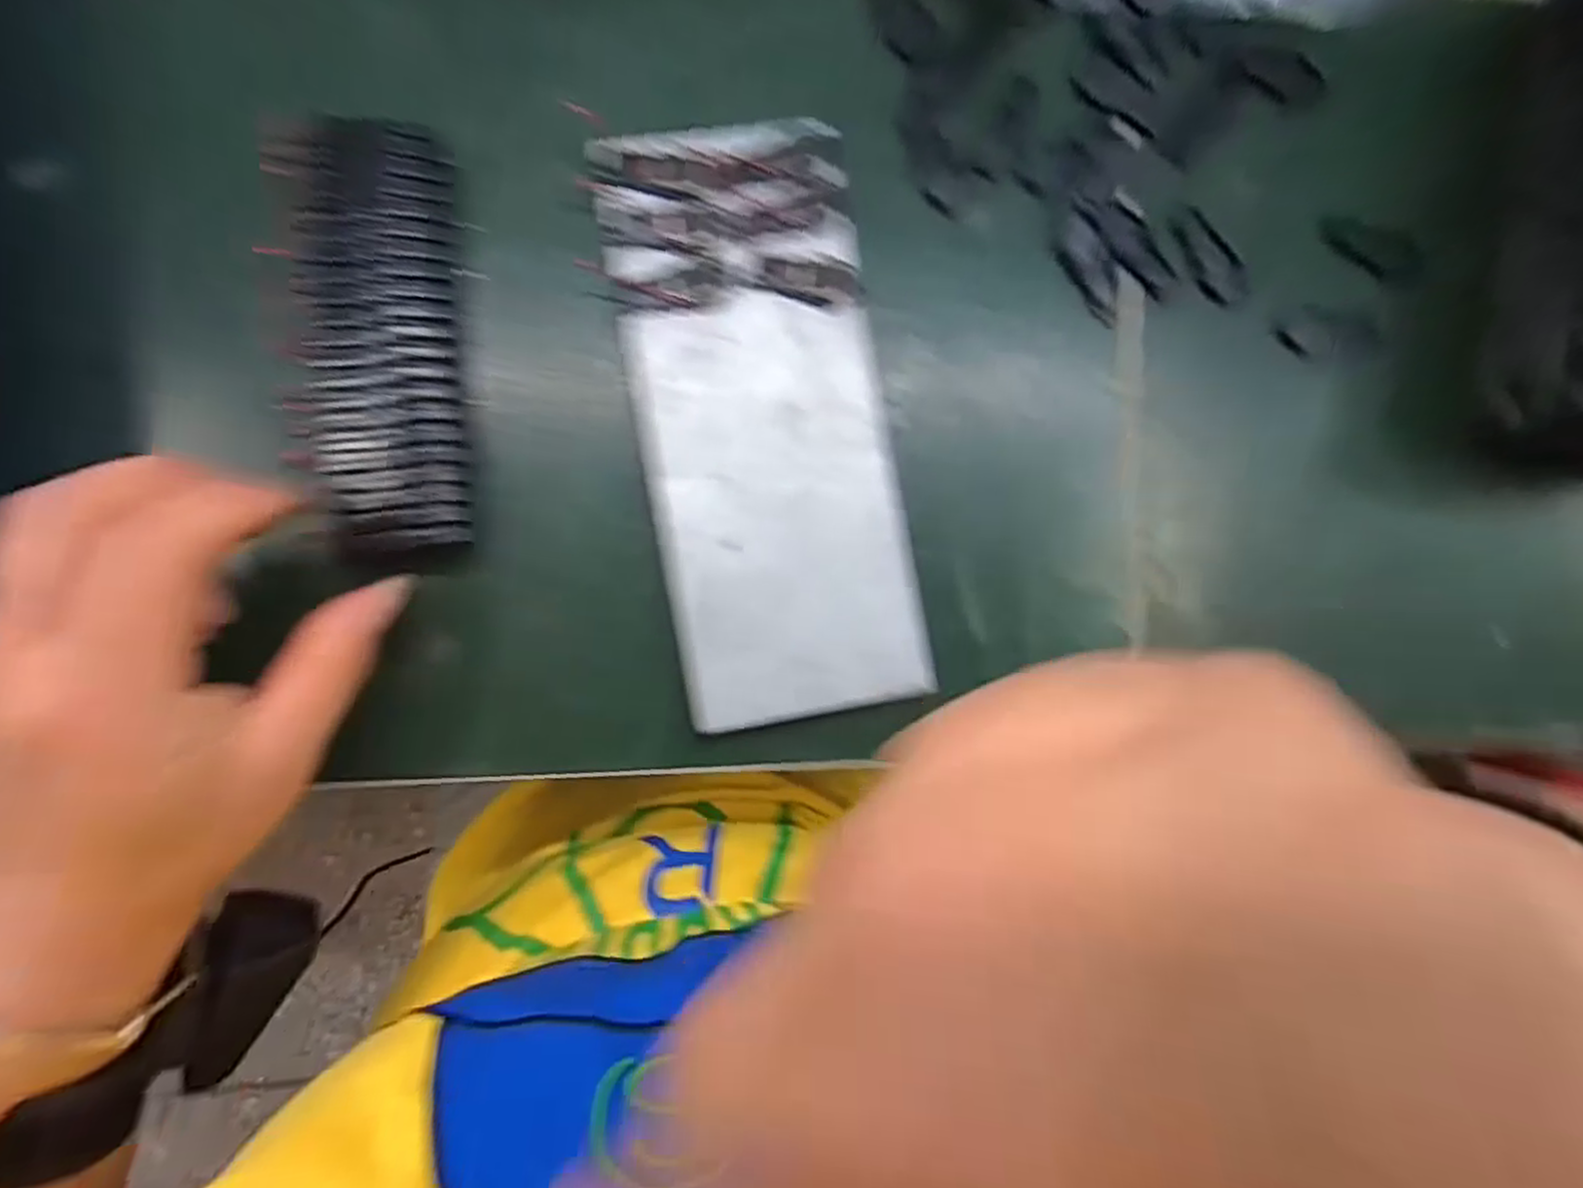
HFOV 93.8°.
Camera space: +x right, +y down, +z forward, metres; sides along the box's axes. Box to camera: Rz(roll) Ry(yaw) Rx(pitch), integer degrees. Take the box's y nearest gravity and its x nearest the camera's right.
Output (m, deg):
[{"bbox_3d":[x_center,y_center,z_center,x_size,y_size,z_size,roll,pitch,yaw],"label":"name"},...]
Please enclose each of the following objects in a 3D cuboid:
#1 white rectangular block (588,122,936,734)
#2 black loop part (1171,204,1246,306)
[{"bbox_3d":[-0.009,-0.057,0.252,0.081,0.010,0.195,-10,91,-6],"label":"white rectangular block"},{"bbox_3d":[0.157,-0.126,0.276,0.019,0.004,0.039,-27,93,-6],"label":"black loop part"}]

